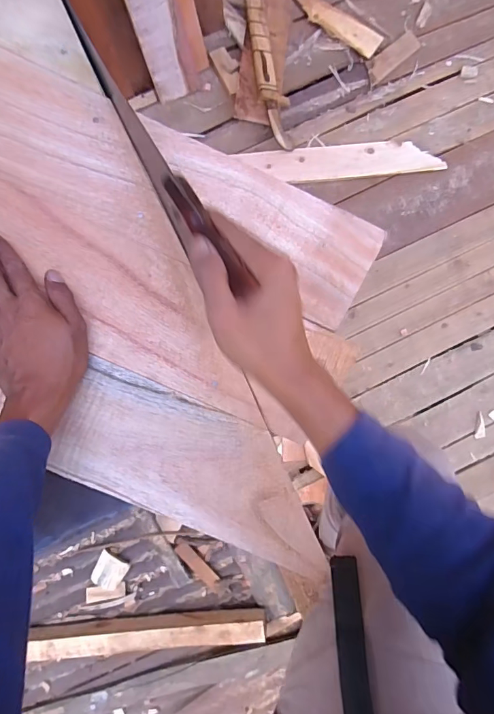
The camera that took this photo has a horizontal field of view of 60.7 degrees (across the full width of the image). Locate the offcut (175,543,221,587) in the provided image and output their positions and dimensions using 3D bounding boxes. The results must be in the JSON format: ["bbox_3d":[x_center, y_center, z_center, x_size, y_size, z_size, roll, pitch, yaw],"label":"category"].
[{"bbox_3d":[-0.187,0.779,1.586,0.051,0.014,0.195,-45,91,-5],"label":"offcut"}]

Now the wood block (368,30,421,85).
[{"bbox_3d":[0.433,-0.893,1.255,0.186,0.013,0.066,-41,91,-5],"label":"wood block"}]

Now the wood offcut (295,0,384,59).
[{"bbox_3d":[0.261,-0.991,1.245,0.290,0.013,0.078,32,86,-2],"label":"wood offcut"}]

